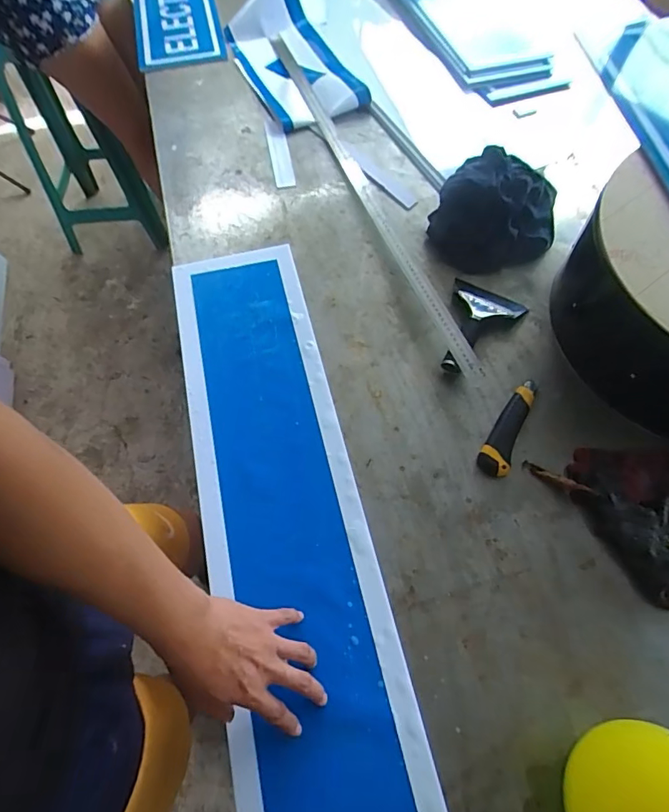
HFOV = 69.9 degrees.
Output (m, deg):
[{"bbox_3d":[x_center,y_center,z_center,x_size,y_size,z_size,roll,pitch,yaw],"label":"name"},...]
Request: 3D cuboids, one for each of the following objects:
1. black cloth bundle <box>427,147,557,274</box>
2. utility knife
[{"bbox_3d":[0.275,-0.341,0.806,0.223,0.097,0.194,-8,63,-5],"label":"black cloth bundle"},{"bbox_3d":[0.236,0.027,0.653,0.040,0.018,0.150,24,65,12],"label":"utility knife"}]

